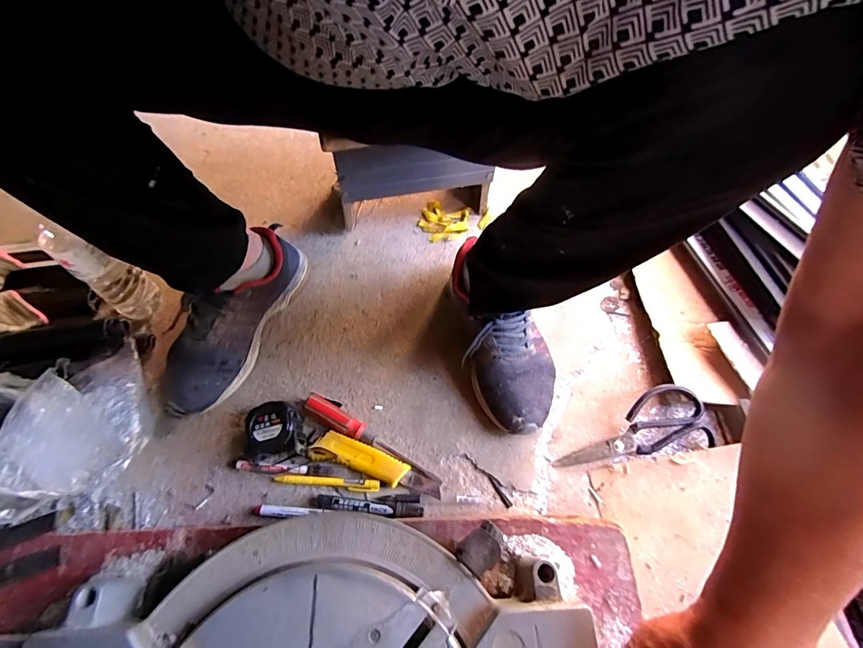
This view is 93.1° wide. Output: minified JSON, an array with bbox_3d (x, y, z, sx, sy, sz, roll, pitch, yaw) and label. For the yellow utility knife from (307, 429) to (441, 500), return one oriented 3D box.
[{"bbox_3d":[-0.073,0.172,0.505,0.173,0.016,0.036,19,60,8],"label":"yellow utility knife"}]

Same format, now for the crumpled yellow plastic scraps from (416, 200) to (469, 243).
[{"bbox_3d":[0.021,-0.179,0.725,0.084,0.014,0.085,1,59,-2],"label":"crumpled yellow plastic scraps"}]

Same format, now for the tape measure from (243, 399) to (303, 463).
[{"bbox_3d":[-0.196,0.133,0.508,0.069,0.036,0.064,-7,59,-7],"label":"tape measure"}]

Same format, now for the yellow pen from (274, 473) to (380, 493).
[{"bbox_3d":[-0.127,0.193,0.500,0.126,0.009,0.013,5,59,0],"label":"yellow pen"}]

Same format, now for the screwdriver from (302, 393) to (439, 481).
[{"bbox_3d":[-0.077,0.143,0.516,0.193,0.022,0.025,26,61,12],"label":"screwdriver"}]

